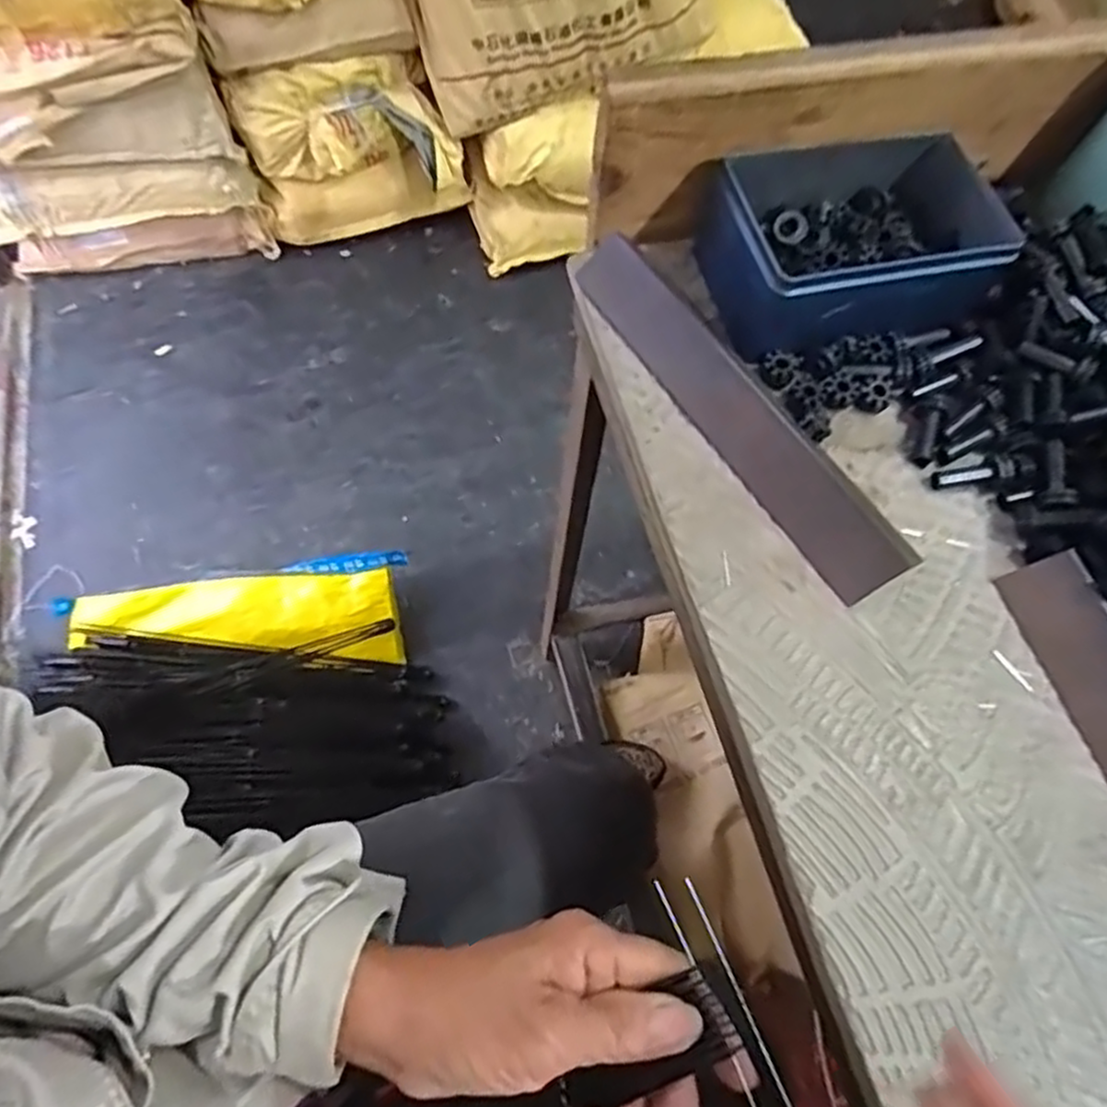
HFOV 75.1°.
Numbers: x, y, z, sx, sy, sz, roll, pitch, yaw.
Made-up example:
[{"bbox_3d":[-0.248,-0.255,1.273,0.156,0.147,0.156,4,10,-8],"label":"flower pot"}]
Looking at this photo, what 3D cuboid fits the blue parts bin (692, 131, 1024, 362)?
[{"bbox_3d":[0.170,-0.175,0.405,0.153,0.055,0.105,-12,66,-9],"label":"blue parts bin"}]

